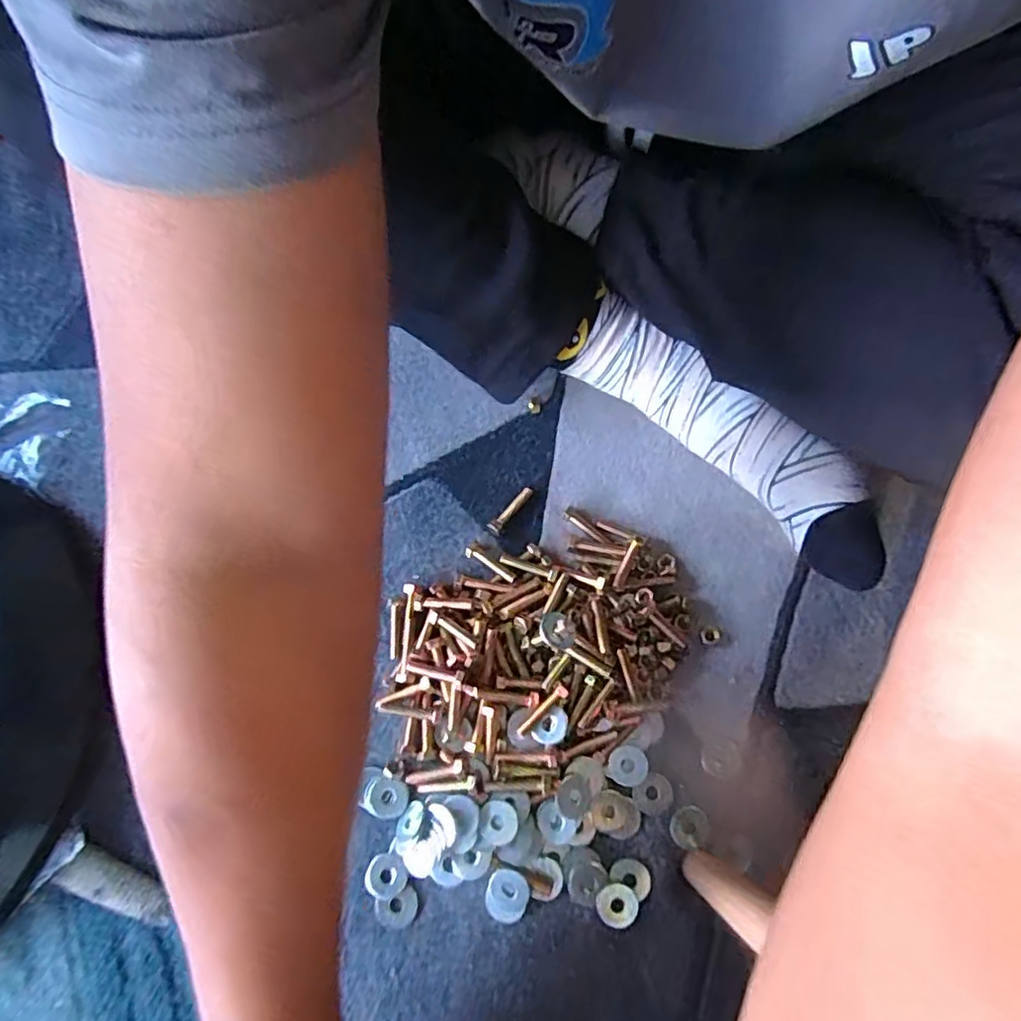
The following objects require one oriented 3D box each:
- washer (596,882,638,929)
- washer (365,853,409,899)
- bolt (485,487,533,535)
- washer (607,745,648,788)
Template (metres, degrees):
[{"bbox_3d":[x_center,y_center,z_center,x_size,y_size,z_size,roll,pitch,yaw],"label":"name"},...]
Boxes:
[{"bbox_3d":[0.064,0.236,0.370,0.023,0.004,0.024,0,72,1],"label":"washer"},{"bbox_3d":[-0.075,0.222,0.376,0.024,0.004,0.024,0,72,1],"label":"washer"},{"bbox_3d":[0.000,-0.001,0.443,0.011,0.008,0.042,39,77,12],"label":"bolt"},{"bbox_3d":[0.074,0.161,0.391,0.026,0.004,0.024,1,82,-5],"label":"washer"}]

